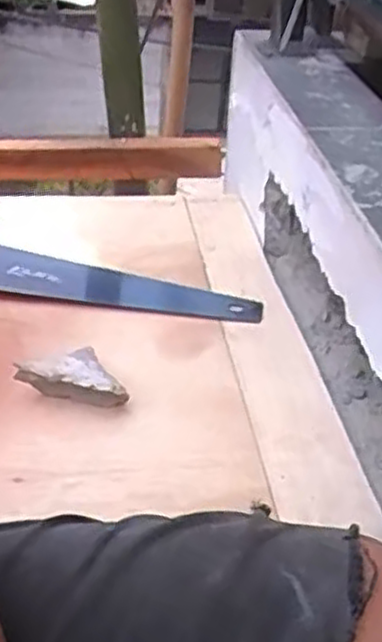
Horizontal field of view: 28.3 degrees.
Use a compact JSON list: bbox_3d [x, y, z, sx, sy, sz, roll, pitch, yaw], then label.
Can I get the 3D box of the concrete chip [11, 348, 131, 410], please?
[{"bbox_3d":[-0.105,0.050,0.699,0.099,0.034,0.046,9,35,9],"label":"concrete chip"}]

